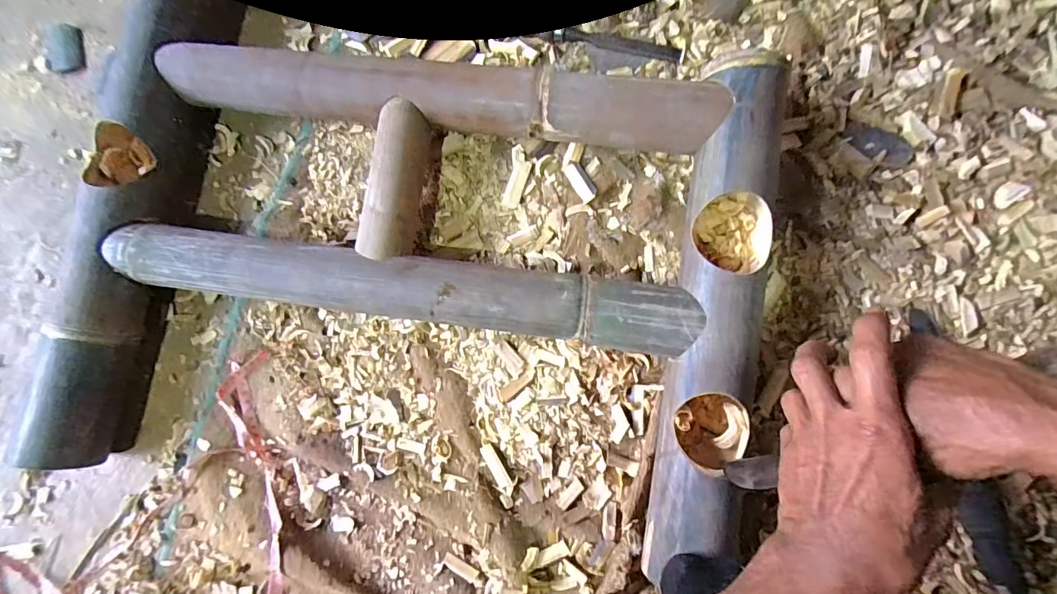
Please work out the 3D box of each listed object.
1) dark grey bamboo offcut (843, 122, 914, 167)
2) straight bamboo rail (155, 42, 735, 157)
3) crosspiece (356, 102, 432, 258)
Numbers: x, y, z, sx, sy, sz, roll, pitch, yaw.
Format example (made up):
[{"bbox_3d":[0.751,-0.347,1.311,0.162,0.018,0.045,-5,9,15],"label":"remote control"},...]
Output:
[{"bbox_3d":[0.370,-0.161,0.480,0.070,0.004,0.032,28,86,8],"label":"dark grey bamboo offcut"},{"bbox_3d":[-0.098,-0.212,0.478,0.579,0.052,0.057,7,84,6],"label":"straight bamboo rail"},{"bbox_3d":[-0.143,-0.121,0.504,0.053,0.066,0.169,7,83,4],"label":"crosspiece"}]

